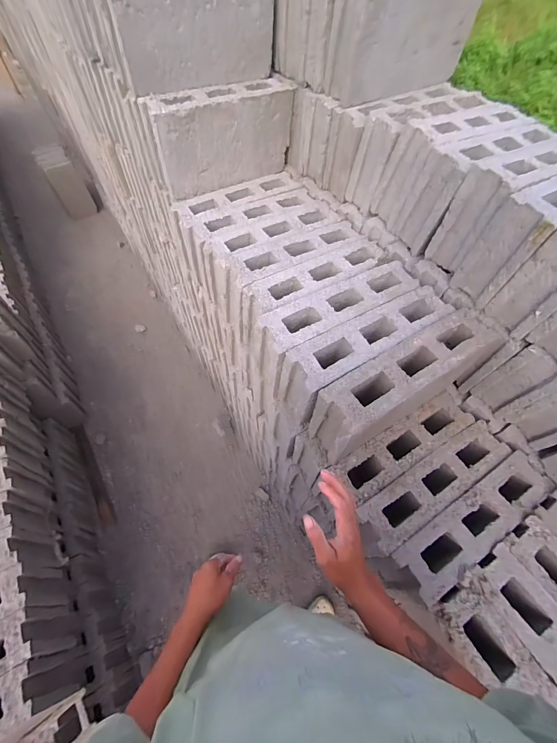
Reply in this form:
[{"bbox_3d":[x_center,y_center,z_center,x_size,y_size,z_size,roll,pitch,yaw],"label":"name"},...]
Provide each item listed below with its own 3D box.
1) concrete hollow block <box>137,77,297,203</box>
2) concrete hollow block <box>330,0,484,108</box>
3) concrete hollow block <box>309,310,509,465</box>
[{"bbox_3d":[-0.145,-0.646,0.866,0.402,0.200,0.083,-32,62,-20],"label":"concrete hollow block"},{"bbox_3d":[0.313,-0.796,0.737,0.374,0.195,0.082,-24,60,-16],"label":"concrete hollow block"},{"bbox_3d":[0.271,0.039,0.679,0.414,0.209,0.108,-26,60,-17],"label":"concrete hollow block"}]

